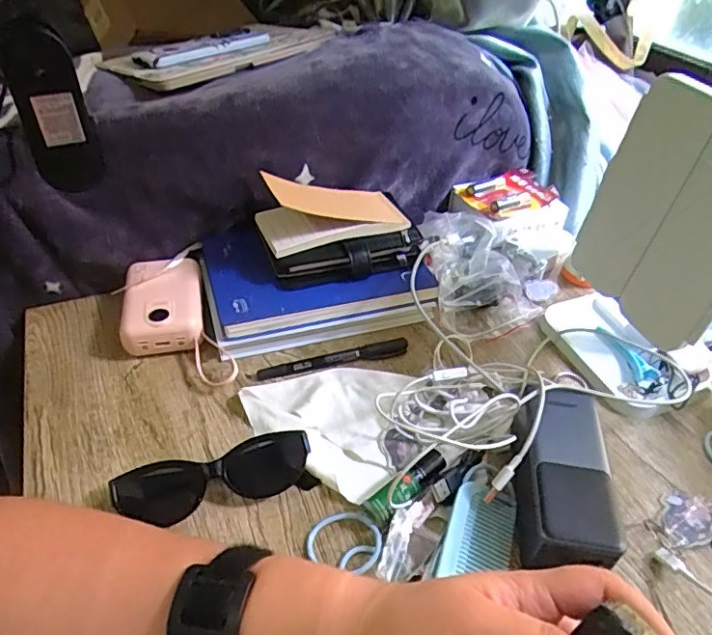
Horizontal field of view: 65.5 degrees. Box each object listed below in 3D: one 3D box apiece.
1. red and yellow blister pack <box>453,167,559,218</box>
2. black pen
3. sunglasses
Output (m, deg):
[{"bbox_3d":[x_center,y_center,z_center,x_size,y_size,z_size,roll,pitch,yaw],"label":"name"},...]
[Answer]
[{"bbox_3d":[0.184,-0.149,0.668,0.103,0.023,0.076,-16,45,-20],"label":"red and yellow blister pack"},{"bbox_3d":[-0.018,0.038,0.500,0.137,0.010,0.016,-11,43,-16],"label":"black pen"},{"bbox_3d":[-0.099,0.114,0.391,0.136,0.027,0.038,-11,43,-16],"label":"sunglasses"}]

